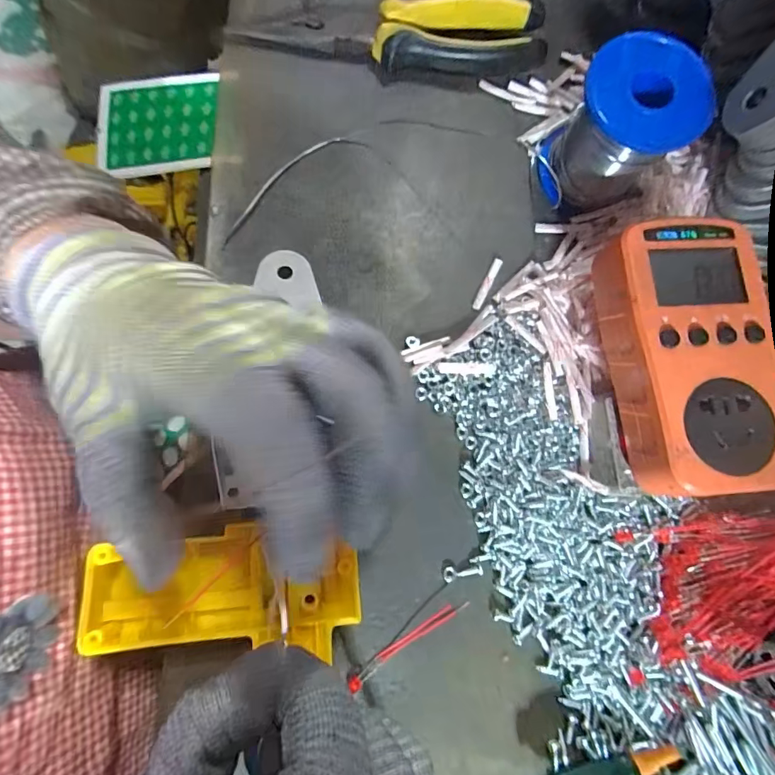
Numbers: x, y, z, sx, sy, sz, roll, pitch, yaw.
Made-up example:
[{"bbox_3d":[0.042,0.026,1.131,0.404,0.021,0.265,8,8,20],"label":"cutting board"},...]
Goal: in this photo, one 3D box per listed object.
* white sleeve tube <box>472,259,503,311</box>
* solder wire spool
[{"bbox_3d":[0.057,-0.060,0.258,0.006,0.004,0.033,28,79,1],"label":"white sleeve tube"},{"bbox_3d":[0.121,-0.135,0.239,0.060,0.063,0.059,-7,83,-1],"label":"solder wire spool"}]

